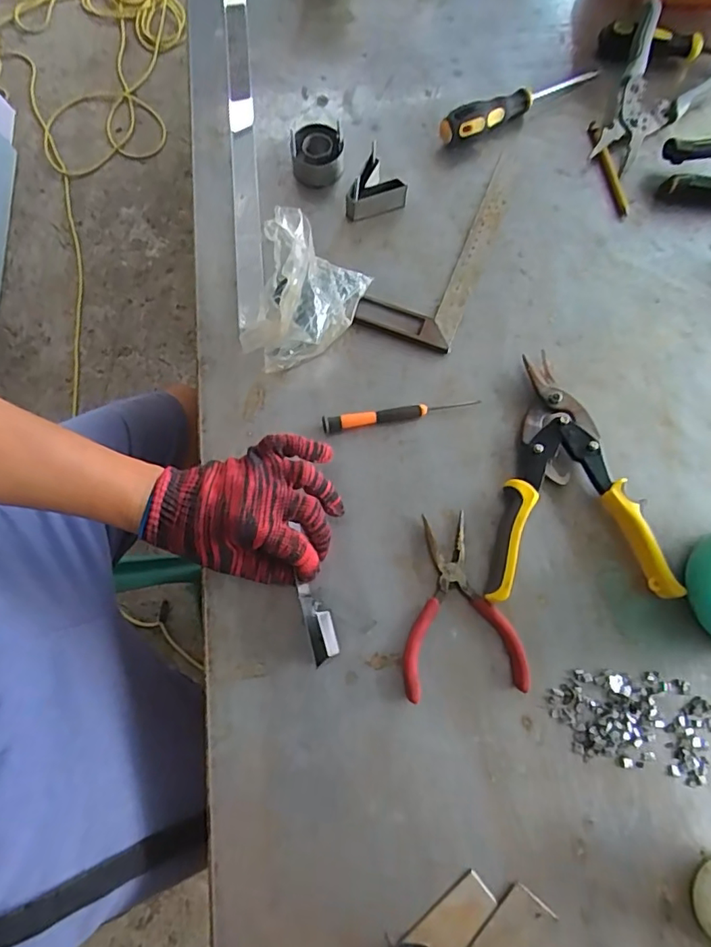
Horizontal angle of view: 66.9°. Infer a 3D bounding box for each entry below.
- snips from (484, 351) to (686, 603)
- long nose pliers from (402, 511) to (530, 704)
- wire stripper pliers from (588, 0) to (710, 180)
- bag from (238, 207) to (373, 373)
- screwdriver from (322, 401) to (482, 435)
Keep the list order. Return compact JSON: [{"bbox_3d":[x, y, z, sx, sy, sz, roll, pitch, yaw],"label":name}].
[{"bbox_3d":[0.197,0.000,0.471,0.142,0.028,0.226,6,75,1],"label":"snips"},{"bbox_3d":[0.087,0.108,0.448,0.098,0.013,0.143,-2,75,-1],"label":"long nose pliers"},{"bbox_3d":[0.322,-0.421,0.584,0.123,0.042,0.198,36,77,9],"label":"wire stripper pliers"},{"bbox_3d":[-0.055,-0.160,0.485,0.097,0.079,0.129,29,76,7],"label":"bag"},{"bbox_3d":[0.040,-0.056,0.491,0.141,0.013,0.013,-11,75,-4],"label":"screwdriver"}]

